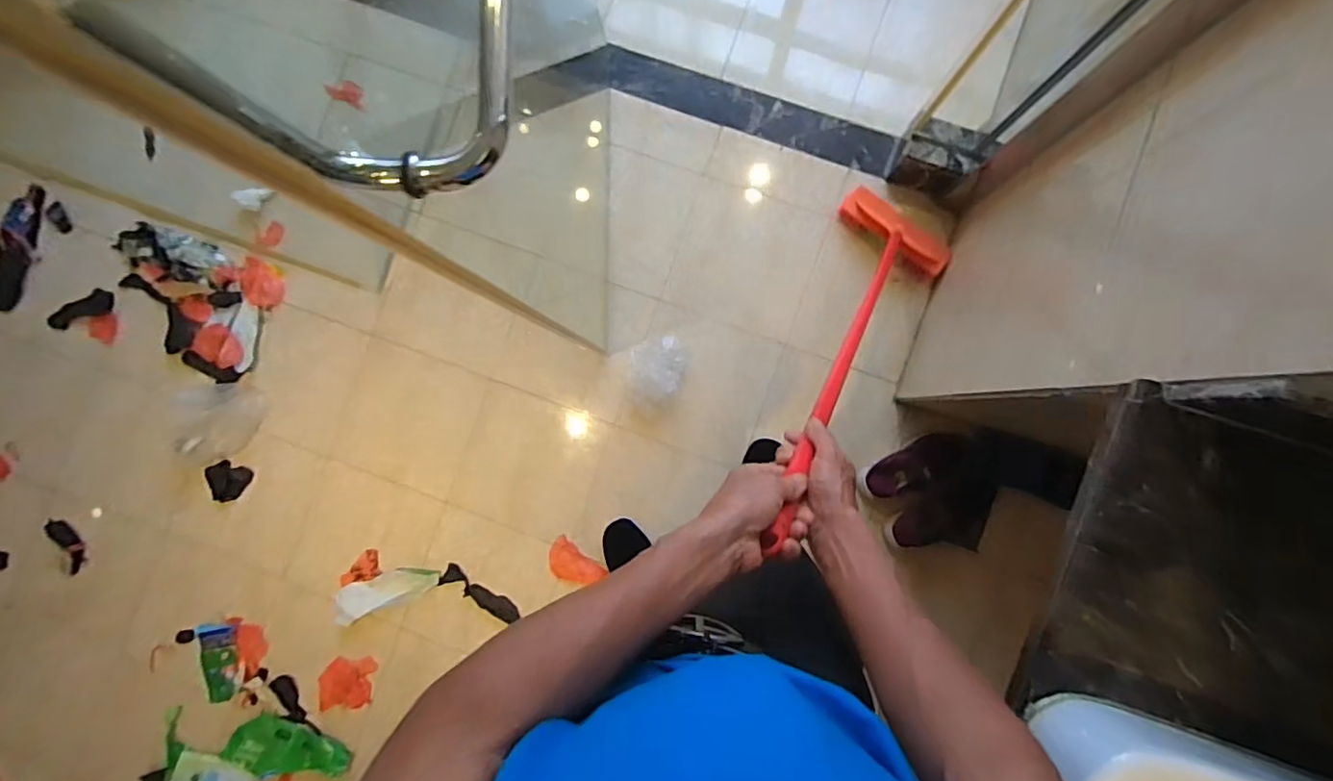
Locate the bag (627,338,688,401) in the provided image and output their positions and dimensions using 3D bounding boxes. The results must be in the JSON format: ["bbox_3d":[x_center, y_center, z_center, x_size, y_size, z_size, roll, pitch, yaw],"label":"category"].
[{"bbox_3d":[-0.023,-0.051,1.292,0.125,0.085,0.153,7,88,4],"label":"bag"}]

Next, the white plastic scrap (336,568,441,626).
[{"bbox_3d":[-0.626,0.451,1.302,0.221,0.031,0.076,-17,87,-13],"label":"white plastic scrap"}]

